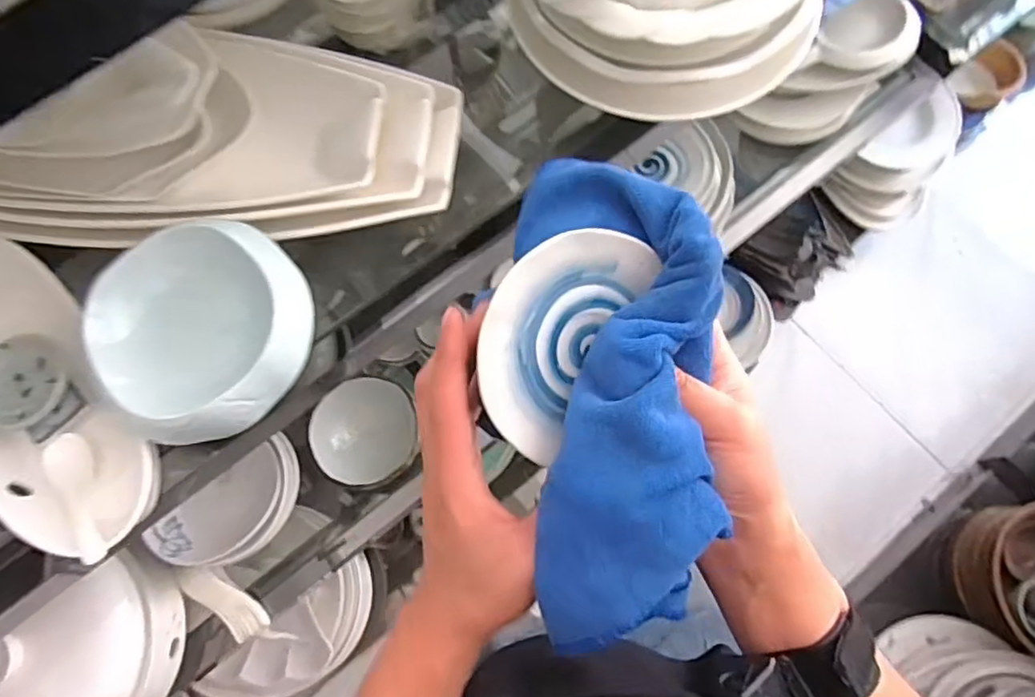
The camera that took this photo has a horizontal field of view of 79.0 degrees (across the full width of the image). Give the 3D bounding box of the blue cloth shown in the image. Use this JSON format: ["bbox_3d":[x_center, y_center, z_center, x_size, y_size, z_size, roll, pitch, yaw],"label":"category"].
[{"bbox_3d":[0.048,0.014,0.306,0.096,0.051,0.238,2,72,2],"label":"blue cloth"}]

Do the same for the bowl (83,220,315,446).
[{"bbox_3d":[-0.264,-0.015,0.520,0.187,0.056,0.167,-44,77,-10],"label":"bowl"}]

